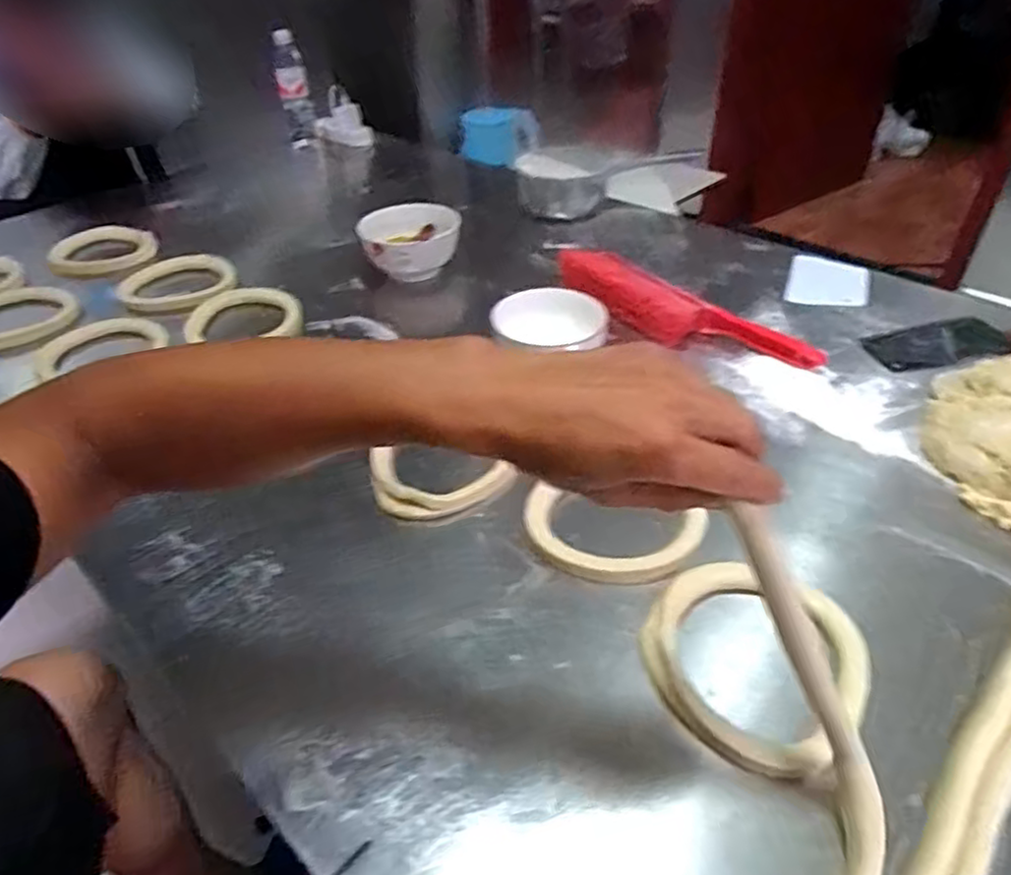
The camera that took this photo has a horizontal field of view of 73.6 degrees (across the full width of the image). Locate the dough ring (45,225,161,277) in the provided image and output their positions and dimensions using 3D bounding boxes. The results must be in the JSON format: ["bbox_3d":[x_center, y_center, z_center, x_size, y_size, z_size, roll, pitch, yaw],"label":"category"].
[{"bbox_3d":[-0.705,-0.328,1.182,0.167,0.029,0.167,-2,40,1],"label":"dough ring"}]

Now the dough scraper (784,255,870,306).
[{"bbox_3d":[0.480,-0.234,1.004,0.111,0.009,0.167,15,42,18],"label":"dough scraper"}]

